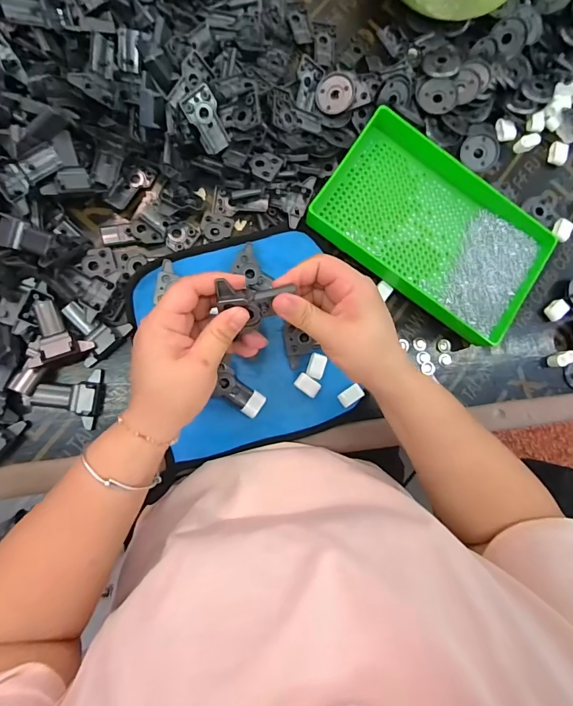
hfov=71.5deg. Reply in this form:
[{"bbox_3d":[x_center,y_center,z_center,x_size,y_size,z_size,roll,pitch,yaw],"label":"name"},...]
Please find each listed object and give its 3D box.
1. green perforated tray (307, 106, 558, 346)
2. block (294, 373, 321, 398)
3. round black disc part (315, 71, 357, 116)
[{"bbox_3d":[0.161,-0.138,0.440,0.241,0.033,0.156,35,82,-3],"label":"green perforated tray"},{"bbox_3d":[0.022,0.034,0.418,0.026,0.007,0.018,33,83,-3],"label":"block"},{"bbox_3d":[0.054,-0.290,0.447,0.045,0.008,0.043,1,95,12],"label":"round black disc part"}]

